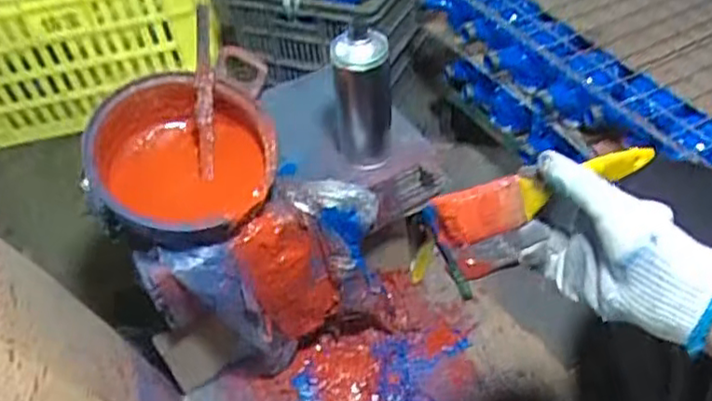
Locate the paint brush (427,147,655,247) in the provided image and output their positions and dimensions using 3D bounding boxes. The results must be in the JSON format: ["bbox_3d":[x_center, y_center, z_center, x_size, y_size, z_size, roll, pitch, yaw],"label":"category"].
[{"bbox_3d":[0.137,-0.008,0.464,0.182,0.034,0.020,-17,47,-14],"label":"paint brush"}]

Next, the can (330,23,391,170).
[{"bbox_3d":[0.007,-0.128,0.770,0.071,0.169,0.079,-4,47,3],"label":"can"}]

